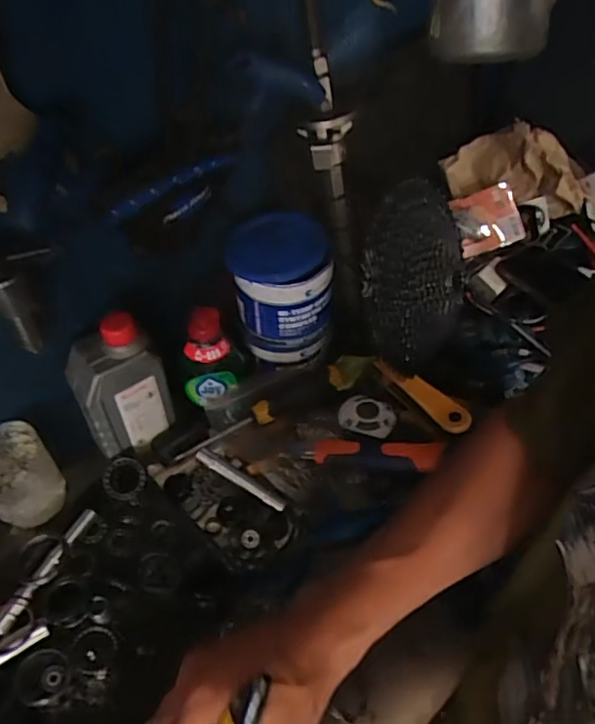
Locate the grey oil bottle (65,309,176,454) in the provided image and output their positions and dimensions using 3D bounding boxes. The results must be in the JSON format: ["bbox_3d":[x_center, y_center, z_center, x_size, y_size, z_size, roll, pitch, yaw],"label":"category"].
[{"bbox_3d":[-0.171,0.029,0.583,0.080,0.171,0.048,-27,52,-18],"label":"grey oil bottle"}]

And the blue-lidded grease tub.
[{"bbox_3d":[-0.015,-0.070,0.623,0.097,0.137,0.089,-2,49,2],"label":"blue-lidded grease tub"}]

